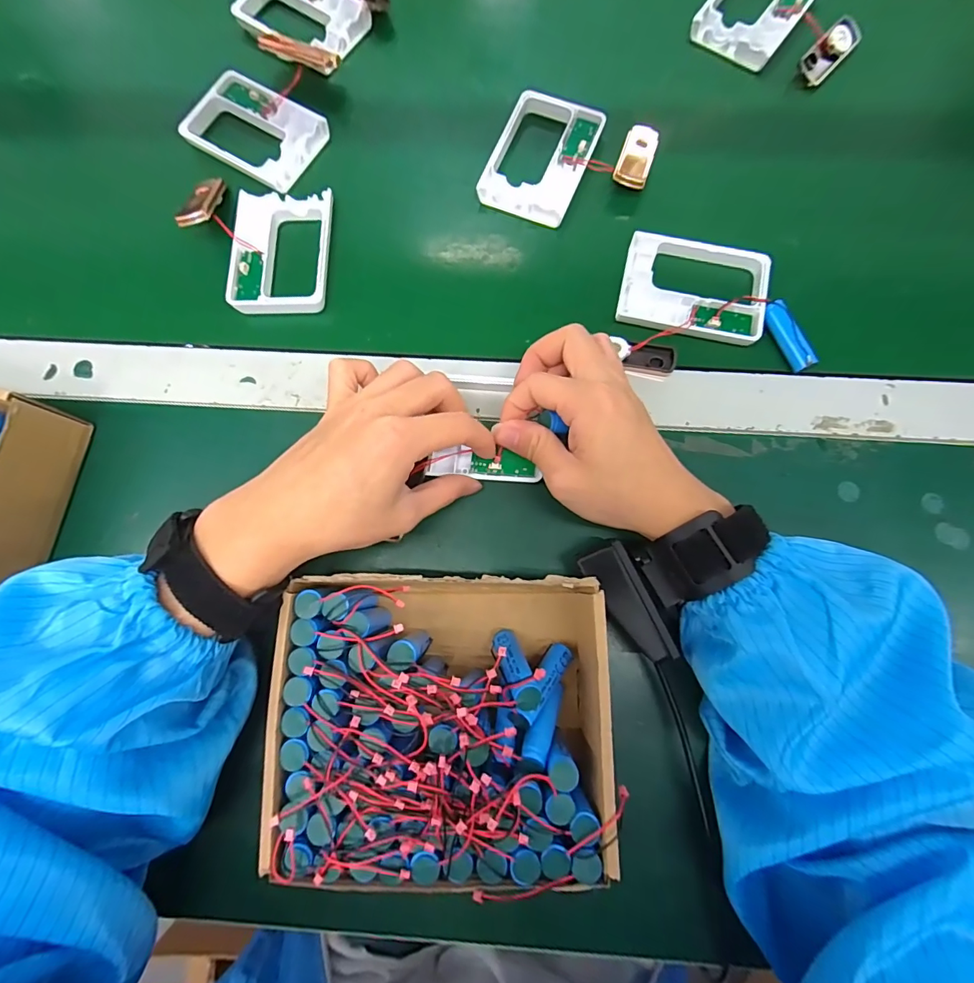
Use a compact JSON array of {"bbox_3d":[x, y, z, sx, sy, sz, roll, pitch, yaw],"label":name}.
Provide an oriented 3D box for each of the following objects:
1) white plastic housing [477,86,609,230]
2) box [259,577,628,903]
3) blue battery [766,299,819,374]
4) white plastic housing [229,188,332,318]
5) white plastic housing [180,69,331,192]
[{"bbox_3d":[0.041,-0.249,0.339,0.068,0.012,0.095,22,81,5],"label":"white plastic housing"},{"bbox_3d":[-0.021,0.117,0.238,0.160,0.065,0.136,0,80,1],"label":"box"},{"bbox_3d":[0.200,-0.104,0.300,0.013,0.010,0.050,-19,80,-2],"label":"blue battery"},{"bbox_3d":[-0.149,-0.172,0.326,0.068,0.009,0.096,-1,80,1],"label":"white plastic housing"},{"bbox_3d":[-0.179,-0.277,0.349,0.097,0.013,0.072,30,82,6],"label":"white plastic housing"}]

